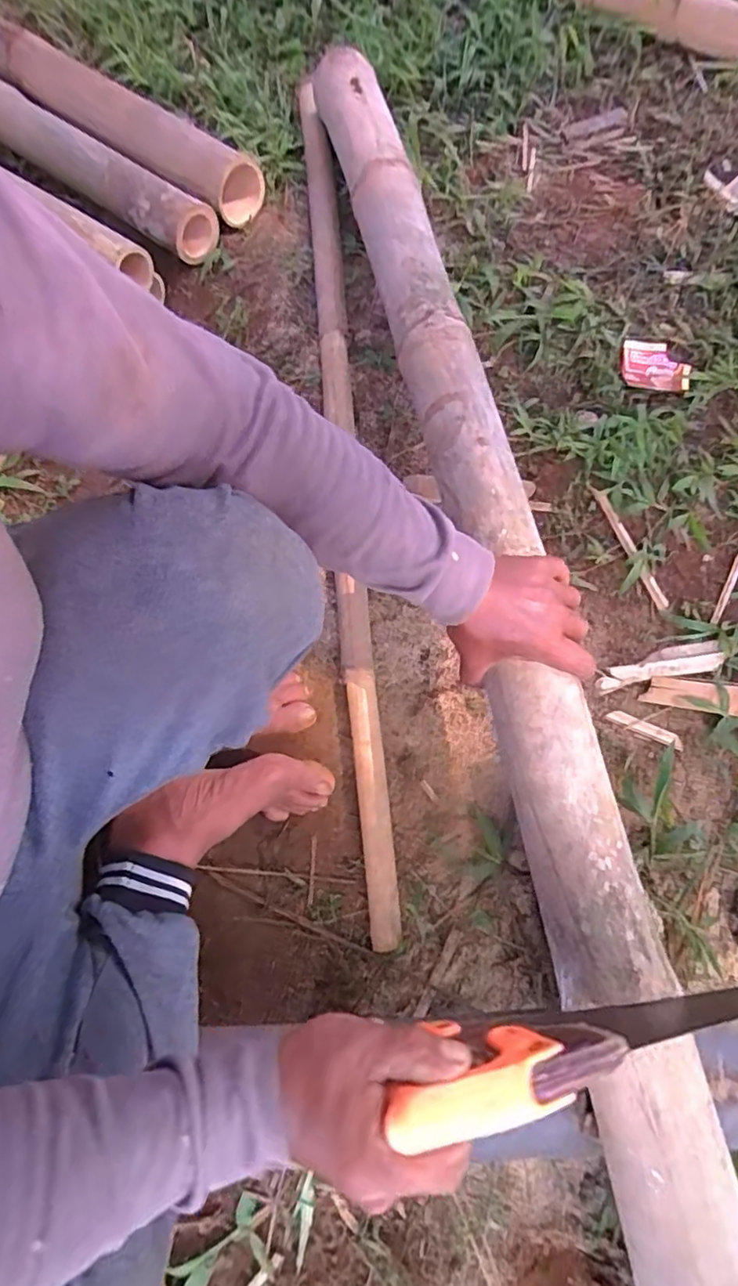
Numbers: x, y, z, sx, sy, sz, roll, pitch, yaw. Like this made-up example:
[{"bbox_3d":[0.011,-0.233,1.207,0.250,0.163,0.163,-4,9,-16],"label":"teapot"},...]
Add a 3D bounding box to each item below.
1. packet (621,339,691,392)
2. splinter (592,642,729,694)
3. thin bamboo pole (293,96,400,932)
[{"bbox_3d":[0.375,-0.365,0.771,0.084,0.010,0.072,6,73,4],"label":"packet"},{"bbox_3d":[0.336,0.027,0.678,0.149,0.005,0.035,-11,73,-1],"label":"splinter"},{"bbox_3d":[-0.036,-0.272,0.757,0.042,0.034,1.174,-5,73,0],"label":"thin bamboo pole"}]

